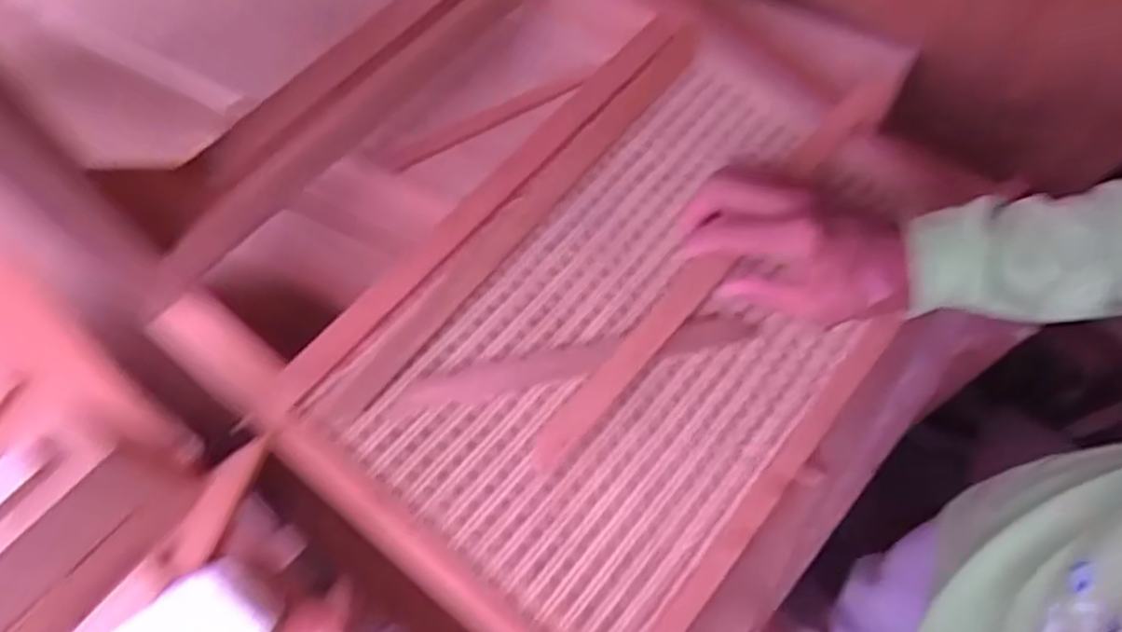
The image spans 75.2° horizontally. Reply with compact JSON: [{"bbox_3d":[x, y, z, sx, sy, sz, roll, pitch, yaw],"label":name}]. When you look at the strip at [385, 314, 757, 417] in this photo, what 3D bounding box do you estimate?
[{"bbox_3d":[0.012,0.031,0.507,0.260,0.005,0.023,-11,79,-11],"label":"strip"}]

